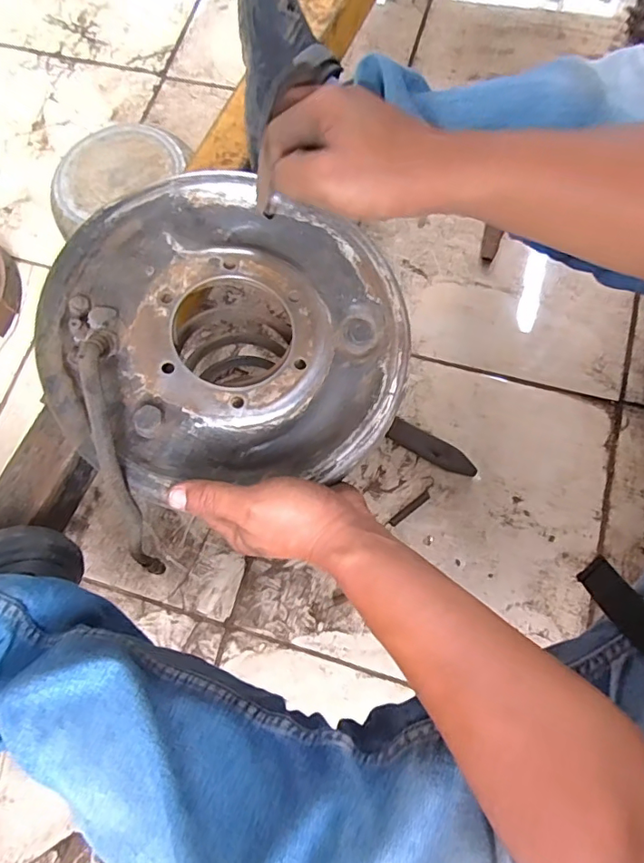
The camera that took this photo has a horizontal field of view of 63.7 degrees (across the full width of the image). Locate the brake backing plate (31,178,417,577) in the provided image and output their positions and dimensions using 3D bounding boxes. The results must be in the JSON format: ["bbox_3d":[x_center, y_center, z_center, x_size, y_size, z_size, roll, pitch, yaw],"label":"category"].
[{"bbox_3d":[-0.068,-0.077,0.382,0.258,0.086,0.249,0,75,1],"label":"brake backing plate"}]

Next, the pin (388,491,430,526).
[{"bbox_3d":[0.110,0.098,0.655,0.063,0.004,0.010,-36,77,-8],"label":"pin"}]

